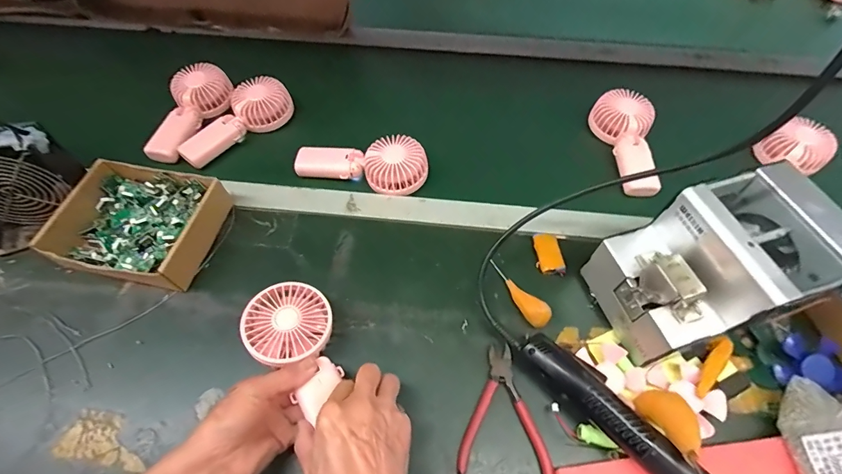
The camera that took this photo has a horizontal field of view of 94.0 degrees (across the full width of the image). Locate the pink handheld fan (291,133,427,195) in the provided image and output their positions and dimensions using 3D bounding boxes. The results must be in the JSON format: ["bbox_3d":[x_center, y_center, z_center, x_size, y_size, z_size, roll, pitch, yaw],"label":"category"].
[{"bbox_3d":[-0.085,-0.100,0.555,0.187,0.036,0.082,-2,59,-1],"label":"pink handheld fan"}]

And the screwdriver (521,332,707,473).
[{"bbox_3d":[0.191,0.175,0.375,0.044,0.046,0.217,-38,66,-20],"label":"screwdriver"}]

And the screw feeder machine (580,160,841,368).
[{"bbox_3d":[0.293,0.034,0.403,0.171,0.143,0.124,-14,58,-9],"label":"screw feeder machine"}]

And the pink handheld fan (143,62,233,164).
[{"bbox_3d":[-0.369,-0.201,0.618,0.070,0.059,0.184,18,61,11],"label":"pink handheld fan"}]

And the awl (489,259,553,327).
[{"bbox_3d":[0.115,0.063,0.464,0.023,0.031,0.096,-25,62,-14],"label":"awl"}]

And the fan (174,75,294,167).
[{"bbox_3d":[-0.292,-0.185,0.613,0.182,0.045,0.077,-40,66,-21],"label":"fan"}]

